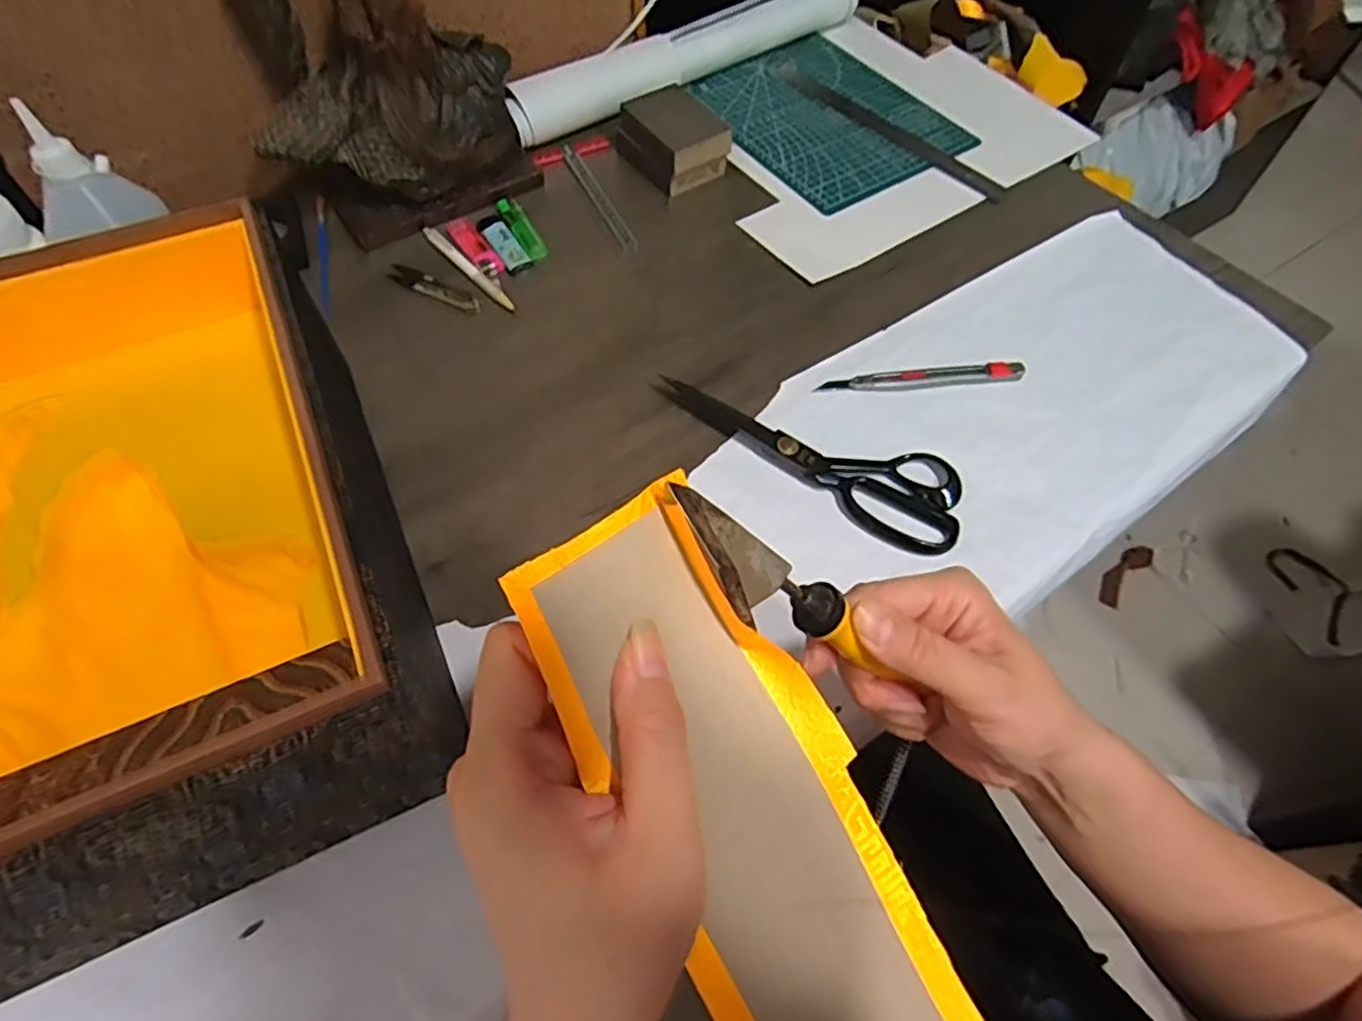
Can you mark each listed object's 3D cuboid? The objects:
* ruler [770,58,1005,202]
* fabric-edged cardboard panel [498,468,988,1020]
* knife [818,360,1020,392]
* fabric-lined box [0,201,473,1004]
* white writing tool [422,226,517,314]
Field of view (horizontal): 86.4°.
[{"bbox_3d":[0.216,-0.414,0.780,0.031,0.005,0.313,-36,66,-24],"label":"ruler"},{"bbox_3d":[0.040,0.130,0.237,0.080,0.025,0.283,-29,96,-18],"label":"fabric-edged cardboard panel"},{"bbox_3d":[0.197,-0.107,0.588,0.168,0.004,0.022,-6,59,-5],"label":"knife"},{"bbox_3d":[-0.333,0.032,0.401,0.307,0.154,0.362,-22,62,-14],"label":"fabric-lined box"},{"bbox_3d":[-0.194,-0.221,0.653,0.011,0.010,0.142,-35,66,-20],"label":"white writing tool"}]

